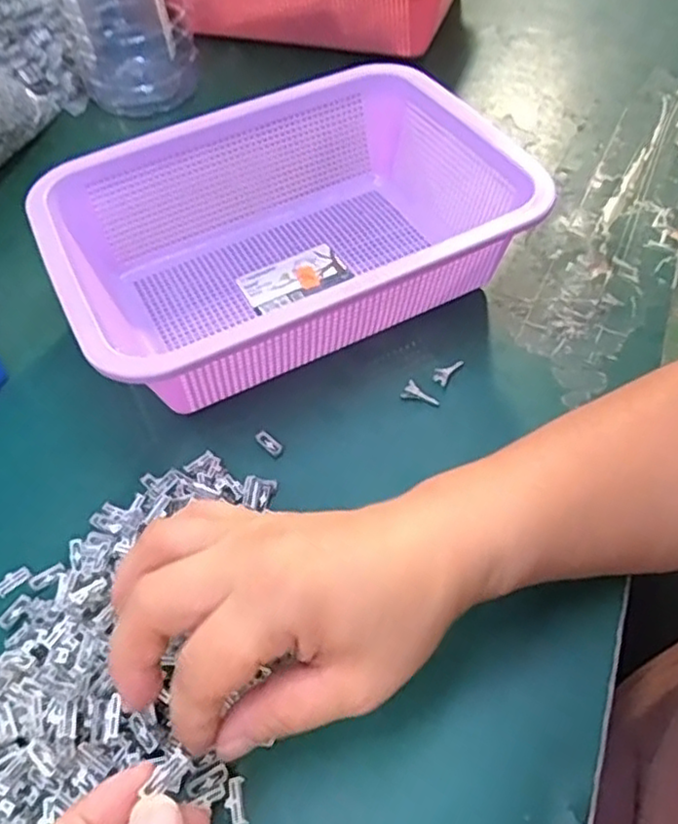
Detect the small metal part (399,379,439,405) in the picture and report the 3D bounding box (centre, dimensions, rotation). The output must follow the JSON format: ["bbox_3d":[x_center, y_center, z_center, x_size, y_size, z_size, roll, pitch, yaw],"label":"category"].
[{"bbox_3d":[0.046,-0.010,0.376,0.021,0.008,0.007,25,57,5],"label":"small metal part"}]

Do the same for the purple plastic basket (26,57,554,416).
[{"bbox_3d":[-0.033,-0.107,0.410,0.260,0.081,0.192,-23,55,-15],"label":"purple plastic basket"}]

